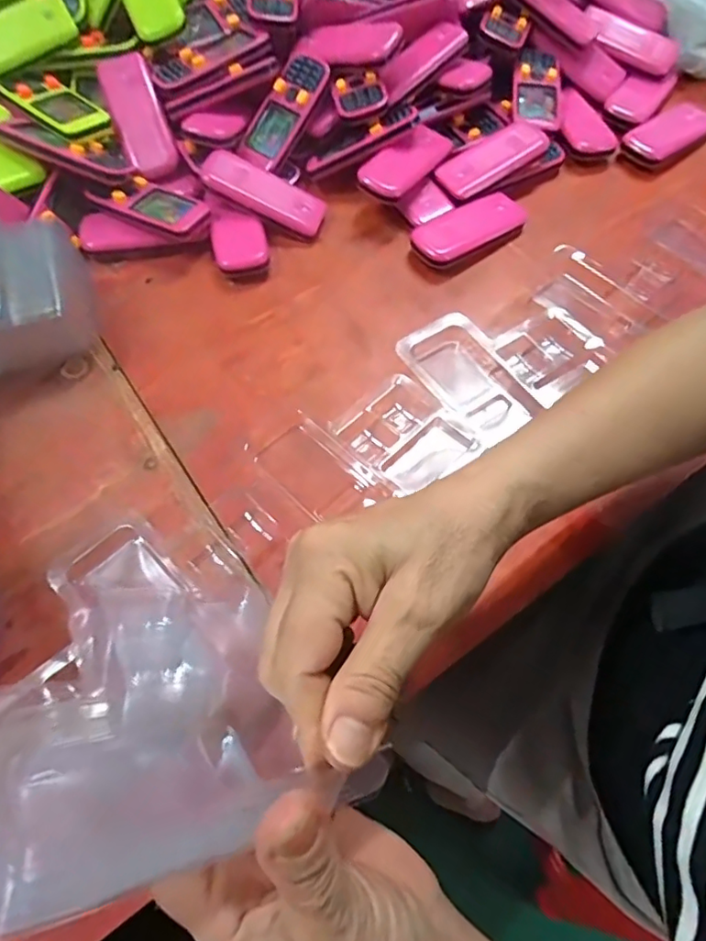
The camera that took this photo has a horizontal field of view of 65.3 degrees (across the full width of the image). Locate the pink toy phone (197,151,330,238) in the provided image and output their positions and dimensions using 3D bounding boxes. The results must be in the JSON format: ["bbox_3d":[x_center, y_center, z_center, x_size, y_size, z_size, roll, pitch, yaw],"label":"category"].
[{"bbox_3d":[-0.075,-0.239,0.472,0.105,0.011,0.041,22,64,-14],"label":"pink toy phone"}]

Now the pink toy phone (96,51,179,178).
[{"bbox_3d":[-0.187,-0.311,0.482,0.042,0.016,0.107,-23,91,-11],"label":"pink toy phone"}]

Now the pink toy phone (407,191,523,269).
[{"bbox_3d":[0.100,-0.207,0.478,0.103,0.021,0.049,-33,68,-15],"label":"pink toy phone"}]

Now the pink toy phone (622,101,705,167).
[{"bbox_3d":[0.308,-0.324,0.533,0.105,0.012,0.052,-39,70,-18],"label":"pink toy phone"}]

